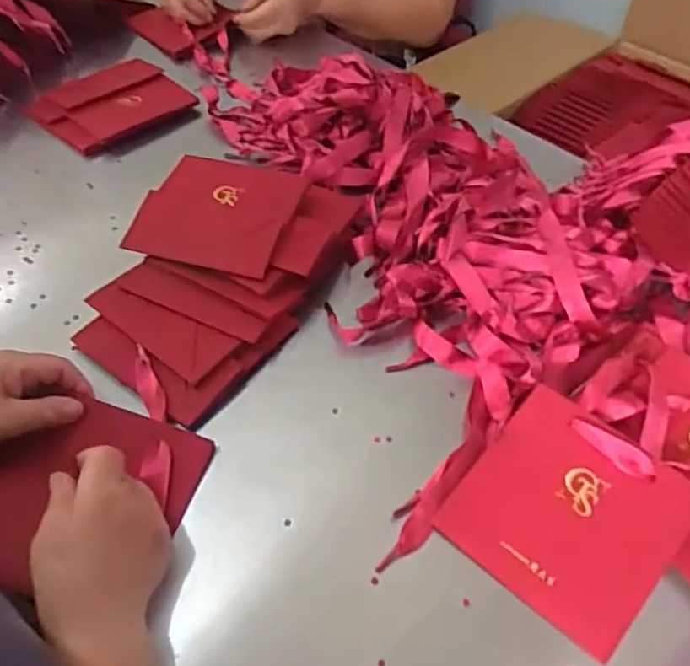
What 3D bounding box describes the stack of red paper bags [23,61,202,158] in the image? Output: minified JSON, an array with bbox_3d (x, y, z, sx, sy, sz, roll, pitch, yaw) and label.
[{"bbox_3d":[-0.285,-0.282,0.770,0.132,0.030,0.165,38,58,24],"label":"stack of red paper bags"}]

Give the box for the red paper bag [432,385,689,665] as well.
[{"bbox_3d":[0.159,0.128,0.449,0.139,0.008,0.136,35,73,23],"label":"red paper bag"}]

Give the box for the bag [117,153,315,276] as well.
[{"bbox_3d":[-0.121,-0.115,0.593,0.141,0.008,0.131,15,60,13],"label":"bag"}]

